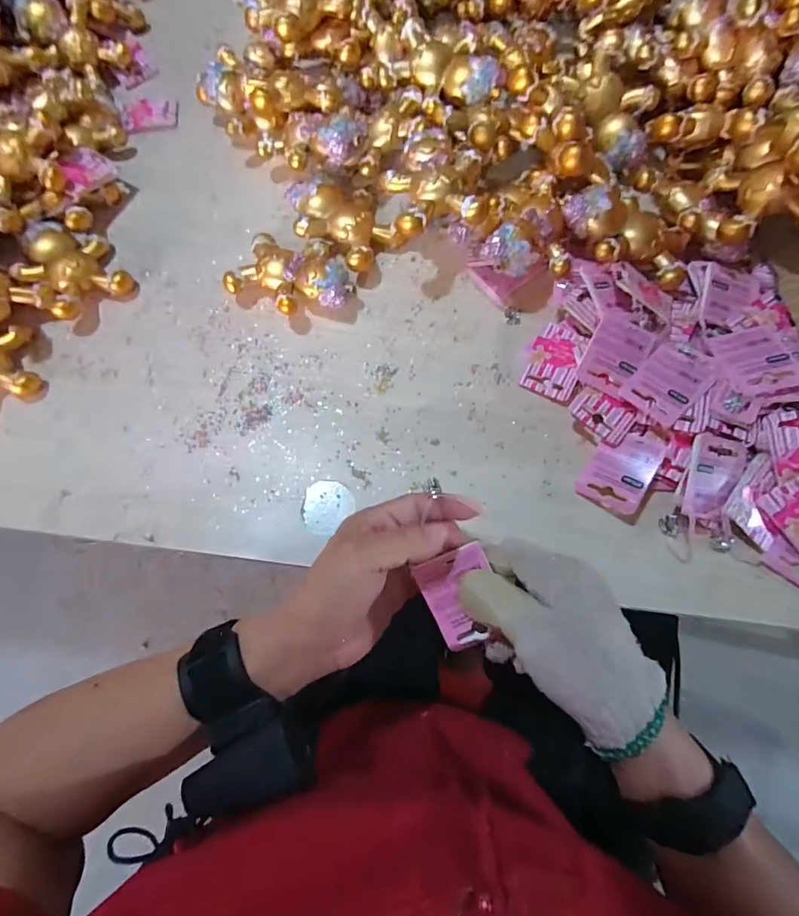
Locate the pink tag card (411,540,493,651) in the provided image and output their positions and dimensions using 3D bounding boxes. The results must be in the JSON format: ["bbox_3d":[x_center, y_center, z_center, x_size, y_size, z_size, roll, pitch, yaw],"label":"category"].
[{"bbox_3d":[0.041,0.089,0.291,0.046,0.007,0.059,-26,89,14],"label":"pink tag card"}]

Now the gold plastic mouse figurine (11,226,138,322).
[{"bbox_3d":[-0.310,-0.179,0.435,0.077,0.034,0.095,-38,75,-10],"label":"gold plastic mouse figurine"}]

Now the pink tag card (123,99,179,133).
[{"bbox_3d":[-0.278,-0.385,0.513,0.059,0.005,0.039,-16,82,-15],"label":"pink tag card"}]

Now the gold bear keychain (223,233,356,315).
[{"bbox_3d":[-0.094,-0.167,0.419,0.111,0.032,0.082,23,74,9],"label":"gold bear keychain"}]

